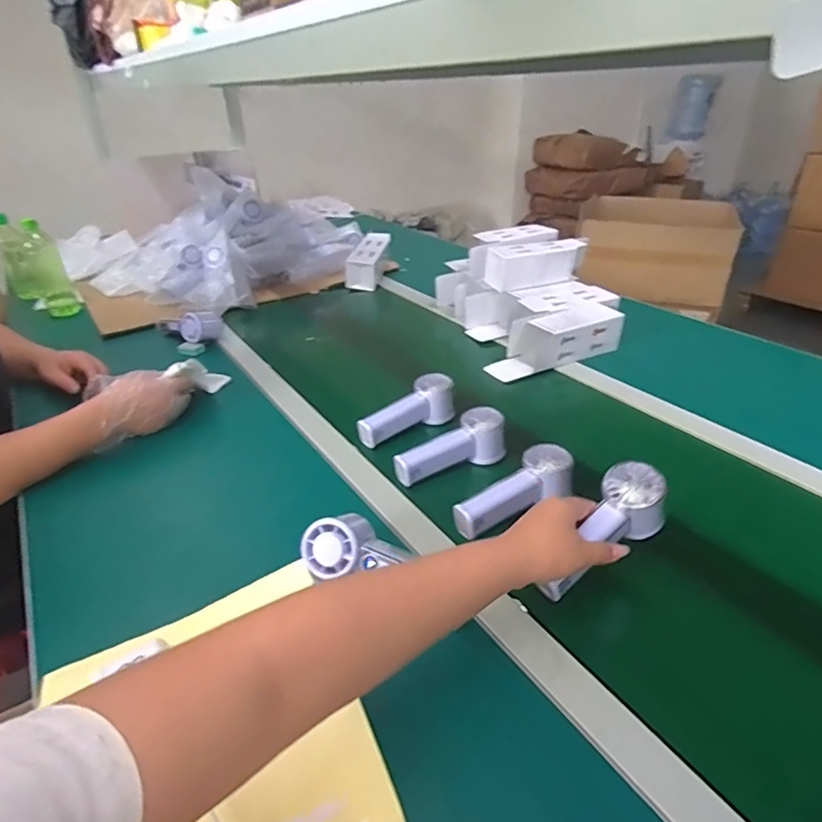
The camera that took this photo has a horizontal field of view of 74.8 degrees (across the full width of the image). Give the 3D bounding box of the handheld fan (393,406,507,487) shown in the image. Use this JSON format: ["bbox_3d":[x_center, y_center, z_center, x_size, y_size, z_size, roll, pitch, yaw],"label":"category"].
[{"bbox_3d":[0.055,0.049,0.698,0.151,0.054,0.056,-22,37,-30],"label":"handheld fan"}]

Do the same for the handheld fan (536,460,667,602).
[{"bbox_3d":[0.184,0.120,0.515,0.157,0.049,0.054,-46,46,-12],"label":"handheld fan"}]

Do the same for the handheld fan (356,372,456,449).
[{"bbox_3d":[-0.005,0.001,0.780,0.150,0.057,0.059,-26,39,-34],"label":"handheld fan"}]

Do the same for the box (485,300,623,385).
[{"bbox_3d":[0.257,-0.128,0.970,0.248,0.076,0.095,-17,34,-24],"label":"box"}]

